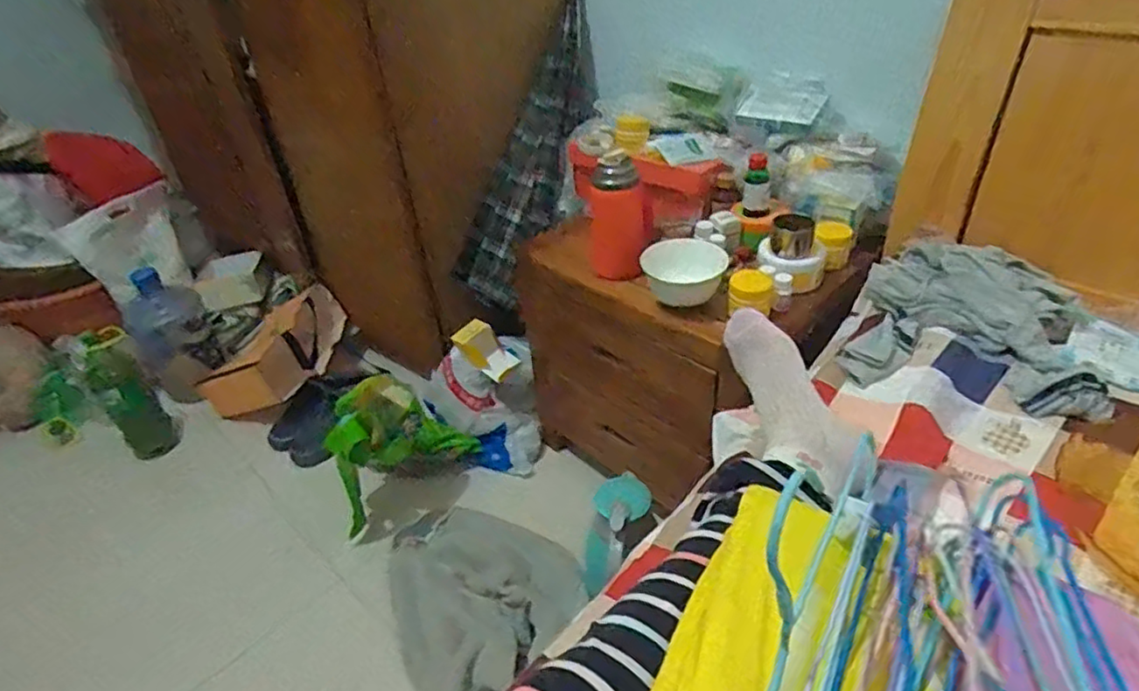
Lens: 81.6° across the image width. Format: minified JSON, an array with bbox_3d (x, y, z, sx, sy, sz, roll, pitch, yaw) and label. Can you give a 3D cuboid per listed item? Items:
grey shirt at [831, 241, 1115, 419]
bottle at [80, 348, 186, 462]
[{"bbox_3d":[0.498,-0.035,0.817,0.275,0.082,0.249,13,41,22],"label":"grey shirt"},{"bbox_3d":[-1.055,0.149,1.604,0.125,0.302,0.111,27,48,35],"label":"bottle"}]

